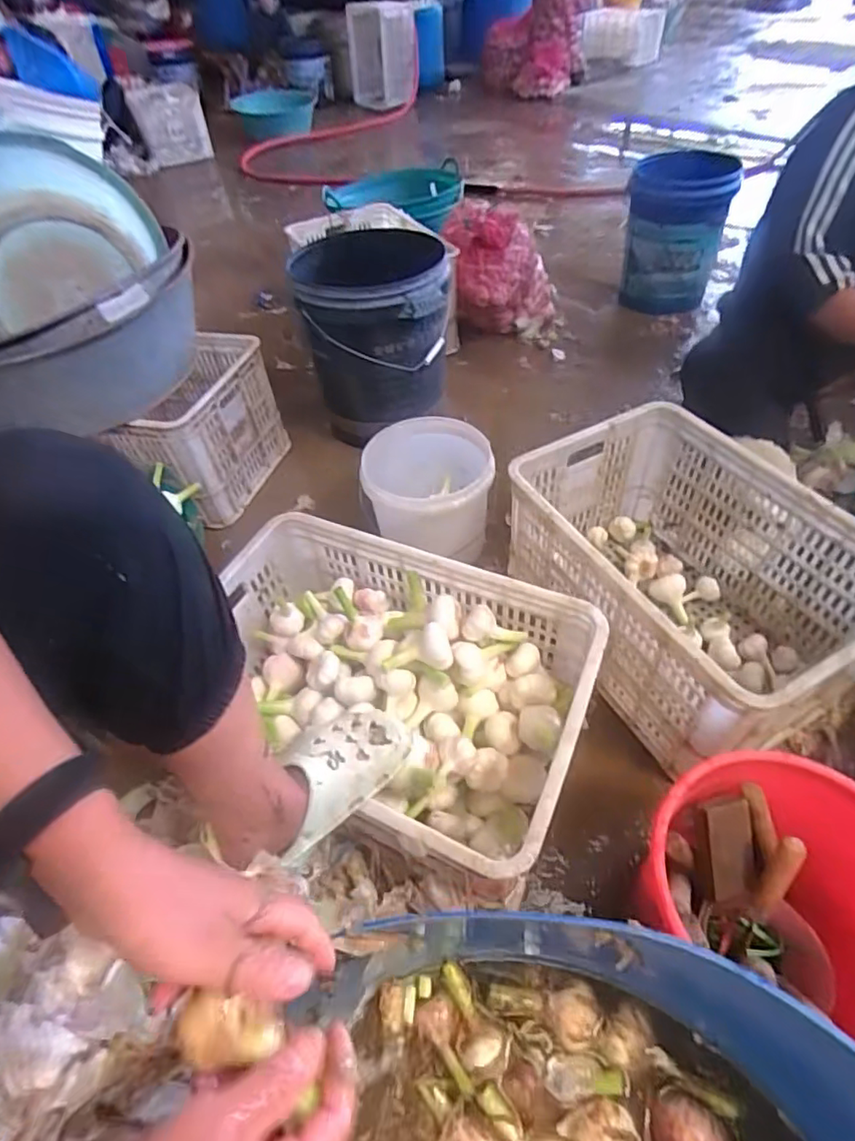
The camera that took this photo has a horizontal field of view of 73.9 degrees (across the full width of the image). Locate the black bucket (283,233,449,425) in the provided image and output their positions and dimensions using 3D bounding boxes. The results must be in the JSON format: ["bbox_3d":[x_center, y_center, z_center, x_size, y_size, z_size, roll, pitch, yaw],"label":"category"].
[{"bbox_3d":[-0.123,-0.591,1.410,0.349,0.360,0.355,-11,49,-3],"label":"black bucket"}]

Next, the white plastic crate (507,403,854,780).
[{"bbox_3d":[0.418,0.010,0.953,0.364,0.293,0.541,-25,52,-14],"label":"white plastic crate"}]

